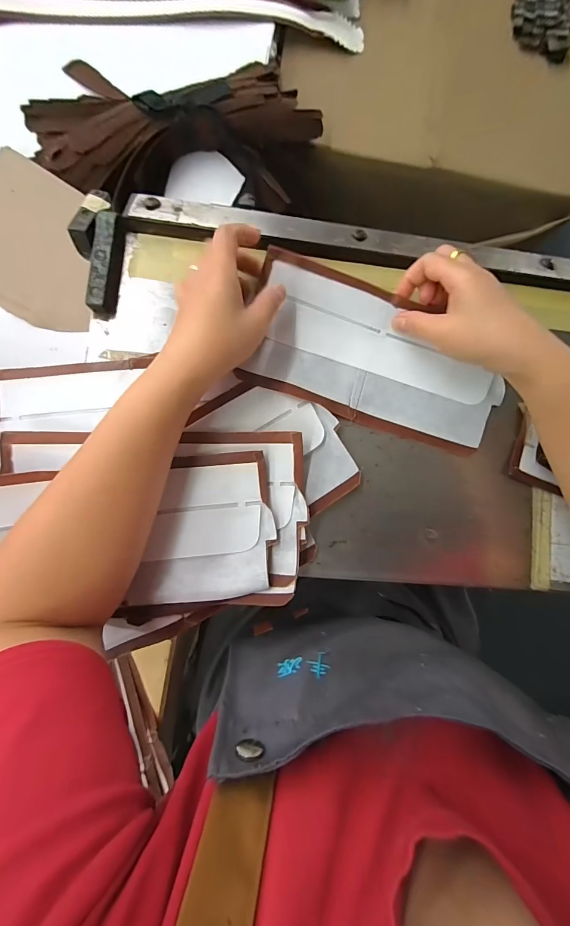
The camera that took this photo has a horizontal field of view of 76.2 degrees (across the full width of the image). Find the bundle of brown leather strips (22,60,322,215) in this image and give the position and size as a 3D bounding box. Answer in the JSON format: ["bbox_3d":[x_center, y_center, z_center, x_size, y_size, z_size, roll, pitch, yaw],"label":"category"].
[{"bbox_3d":[-0.130,-0.395,0.428,0.347,0.061,0.185,0,89,-6],"label":"bundle of brown leather strips"}]

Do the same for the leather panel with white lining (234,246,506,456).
[{"bbox_3d":[0.081,-0.088,0.320,0.225,0.015,0.111,20,92,-6],"label":"leather panel with white lining"}]

